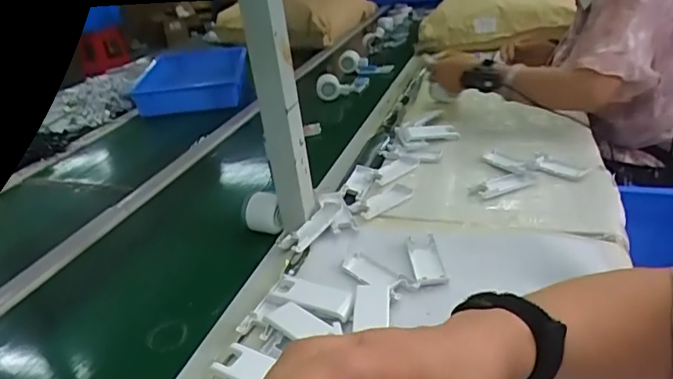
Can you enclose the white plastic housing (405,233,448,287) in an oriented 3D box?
[{"bbox_3d":[0.115,0.091,0.666,0.040,0.015,0.100,-5,27,3],"label":"white plastic housing"}]

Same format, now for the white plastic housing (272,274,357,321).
[{"bbox_3d":[-0.028,0.125,0.611,0.105,0.014,0.046,9,31,28],"label":"white plastic housing"}]

